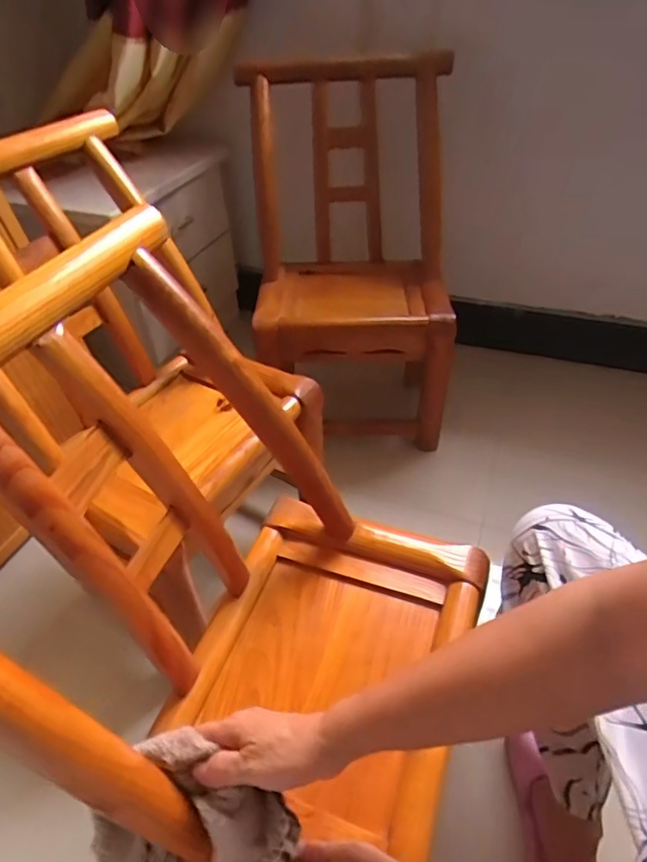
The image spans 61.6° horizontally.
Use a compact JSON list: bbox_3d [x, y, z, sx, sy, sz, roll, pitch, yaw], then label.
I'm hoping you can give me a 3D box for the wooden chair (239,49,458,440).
[{"bbox_3d":[0.057,-0.328,1.071,0.364,0.632,0.326,0,43,4],"label":"wooden chair"}]

